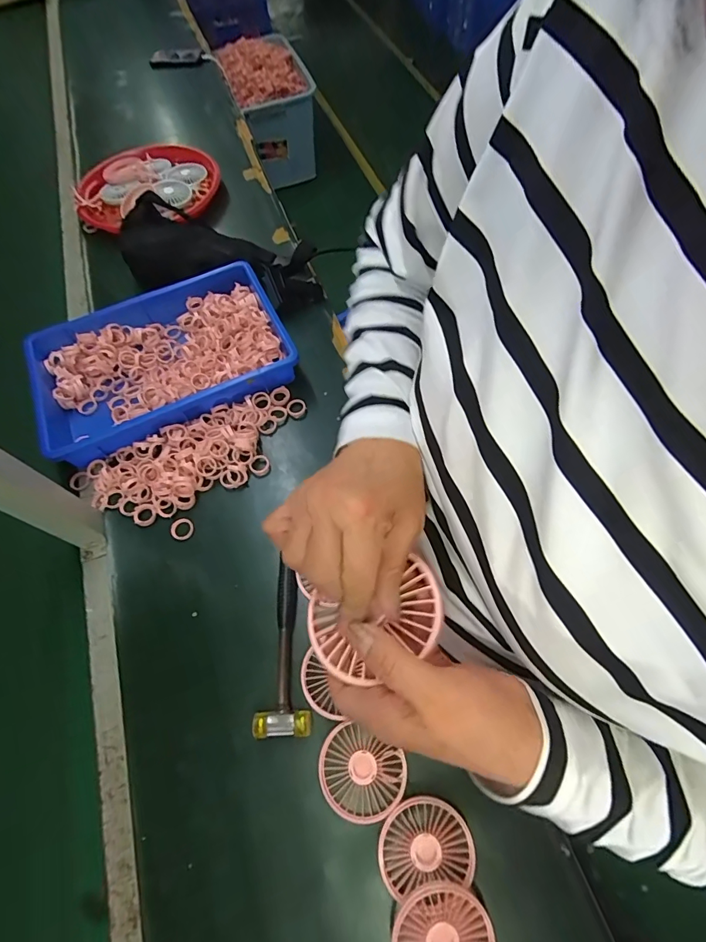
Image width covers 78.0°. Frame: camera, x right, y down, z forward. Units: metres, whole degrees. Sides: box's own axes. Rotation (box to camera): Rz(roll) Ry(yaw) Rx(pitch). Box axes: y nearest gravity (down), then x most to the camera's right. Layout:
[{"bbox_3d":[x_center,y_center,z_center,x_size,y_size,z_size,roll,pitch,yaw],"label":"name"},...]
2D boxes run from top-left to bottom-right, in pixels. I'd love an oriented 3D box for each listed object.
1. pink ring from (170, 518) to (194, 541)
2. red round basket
[{"bbox_3d":[-0.226,0.076,0.574,0.028,0.004,0.029,-2,63,3],"label":"pink ring"},{"bbox_3d":[-0.413,-0.574,0.889,0.265,0.061,0.265,-2,63,3],"label":"red round basket"}]

